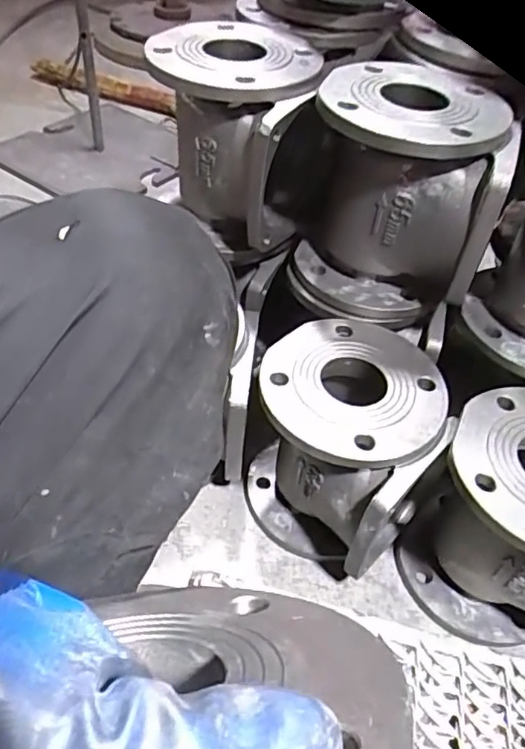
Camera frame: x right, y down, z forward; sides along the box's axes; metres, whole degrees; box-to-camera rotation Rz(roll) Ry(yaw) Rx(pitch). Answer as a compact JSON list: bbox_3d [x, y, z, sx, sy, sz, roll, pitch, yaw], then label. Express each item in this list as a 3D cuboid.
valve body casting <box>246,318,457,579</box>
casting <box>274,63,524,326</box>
[{"bbox_3d":[0.081,0.074,0.624,0.183,0.191,0.177,32,52,23],"label":"valve body casting"},{"bbox_3d":[0.125,-0.175,0.601,0.175,0.208,0.183,-1,47,-7],"label":"casting"}]

